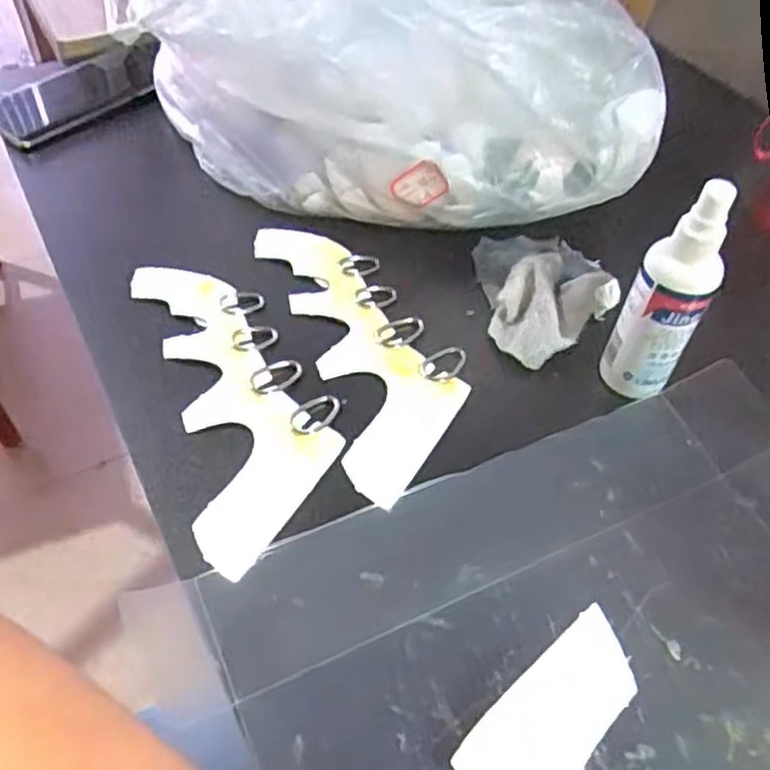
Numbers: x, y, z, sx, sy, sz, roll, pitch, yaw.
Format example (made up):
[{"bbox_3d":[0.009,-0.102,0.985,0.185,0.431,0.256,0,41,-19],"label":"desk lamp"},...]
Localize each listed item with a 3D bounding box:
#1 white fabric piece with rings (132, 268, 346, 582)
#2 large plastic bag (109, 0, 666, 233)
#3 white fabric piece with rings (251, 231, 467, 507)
[{"bbox_3d":[-0.084,0.001,0.407,0.081,0.011,0.208,-17,53,-16],"label":"white fabric piece with rings"},{"bbox_3d":[-0.017,-0.239,0.496,0.402,0.168,0.188,25,53,18],"label":"large plastic bag"},{"bbox_3d":[-0.014,-0.029,0.437,0.082,0.007,0.214,-17,53,-16],"label":"white fabric piece with rings"}]

